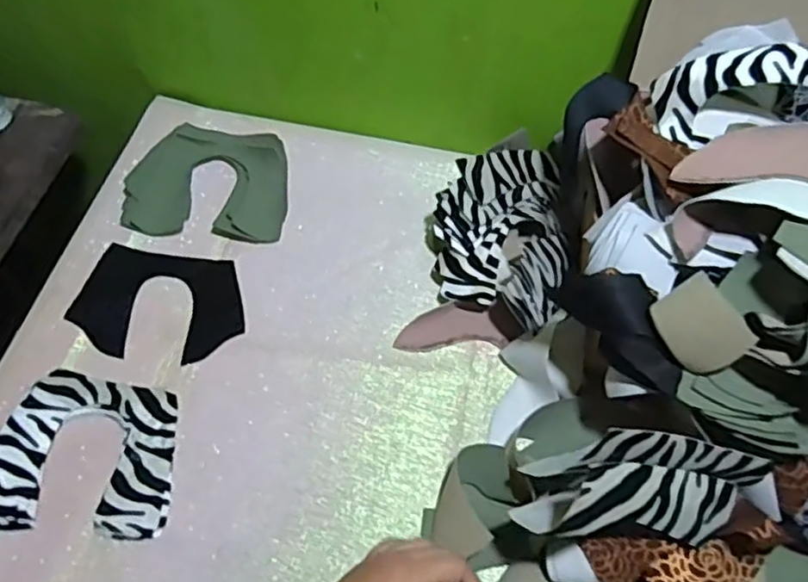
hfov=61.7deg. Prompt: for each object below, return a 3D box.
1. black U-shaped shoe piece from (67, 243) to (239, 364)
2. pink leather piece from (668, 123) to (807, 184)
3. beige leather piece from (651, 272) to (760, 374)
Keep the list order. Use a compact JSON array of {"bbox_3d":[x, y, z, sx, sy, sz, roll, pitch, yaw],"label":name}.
[{"bbox_3d":[-0.236,0.013,0.662,0.155,0.010,0.113,9,58,-2],"label":"black U-shaped shoe piece"},{"bbox_3d":[0.281,-0.102,0.496,0.146,0.031,0.061,12,59,5],"label":"pink leather piece"},{"bbox_3d":[0.204,0.024,0.467,0.051,0.006,0.061,-42,64,29],"label":"beige leather piece"}]

